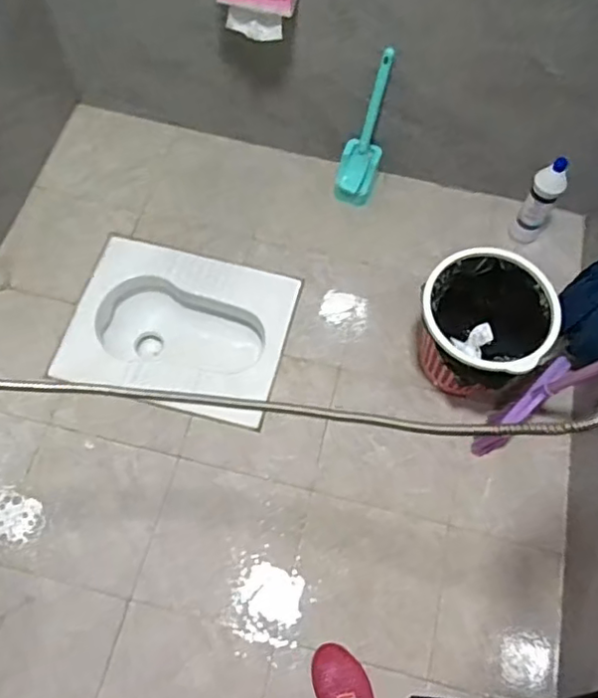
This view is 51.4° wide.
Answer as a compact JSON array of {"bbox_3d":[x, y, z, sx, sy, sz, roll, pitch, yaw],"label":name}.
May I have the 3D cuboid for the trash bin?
[{"bbox_3d":[0.397,-0.029,1.418,0.272,0.321,0.254,1,66,-2],"label":"trash bin"}]

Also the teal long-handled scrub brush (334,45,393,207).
[{"bbox_3d":[0.170,-0.549,1.616,0.117,0.397,0.153,14,66,4],"label":"teal long-handled scrub brush"}]

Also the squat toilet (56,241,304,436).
[{"bbox_3d":[-0.312,-0.024,1.700,0.546,0.208,0.428,14,66,4],"label":"squat toilet"}]

